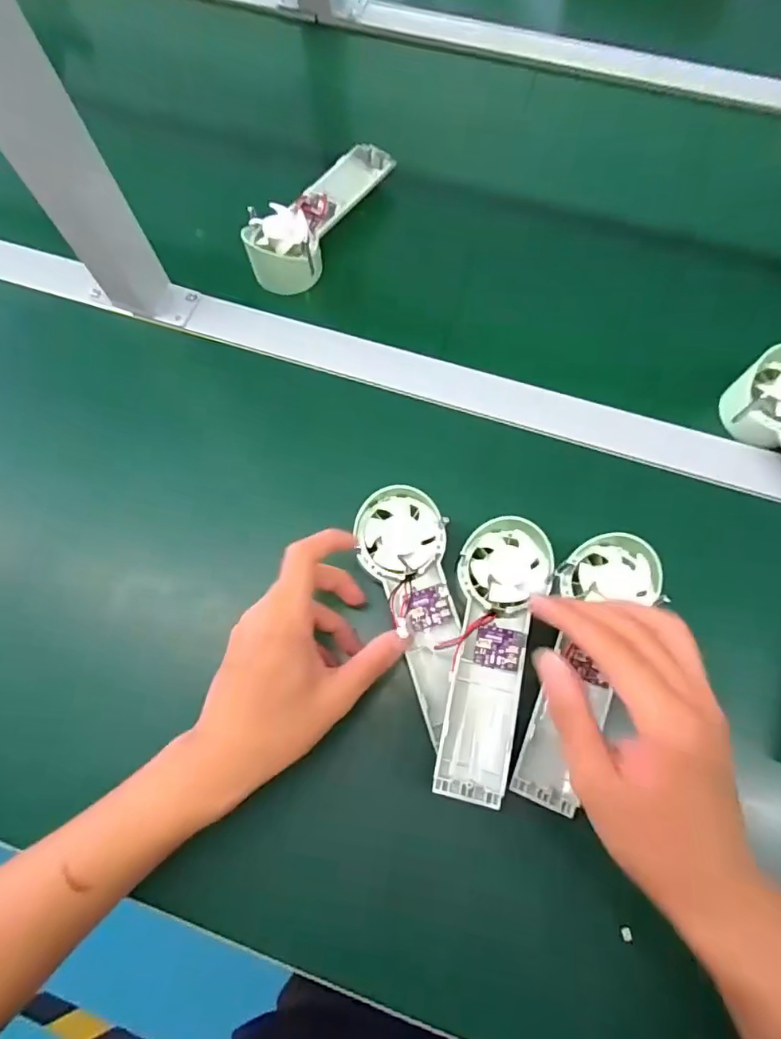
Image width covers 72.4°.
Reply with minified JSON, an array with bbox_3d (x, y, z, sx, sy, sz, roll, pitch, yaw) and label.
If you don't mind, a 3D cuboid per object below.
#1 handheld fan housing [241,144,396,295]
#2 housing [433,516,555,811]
[{"bbox_3d":[-0.059,-0.284,0.491,0.062,0.046,0.178,38,76,13],"label":"handheld fan housing"},{"bbox_3d":[0.066,0.087,0.351,0.055,0.026,0.175,11,75,5],"label":"housing"}]

